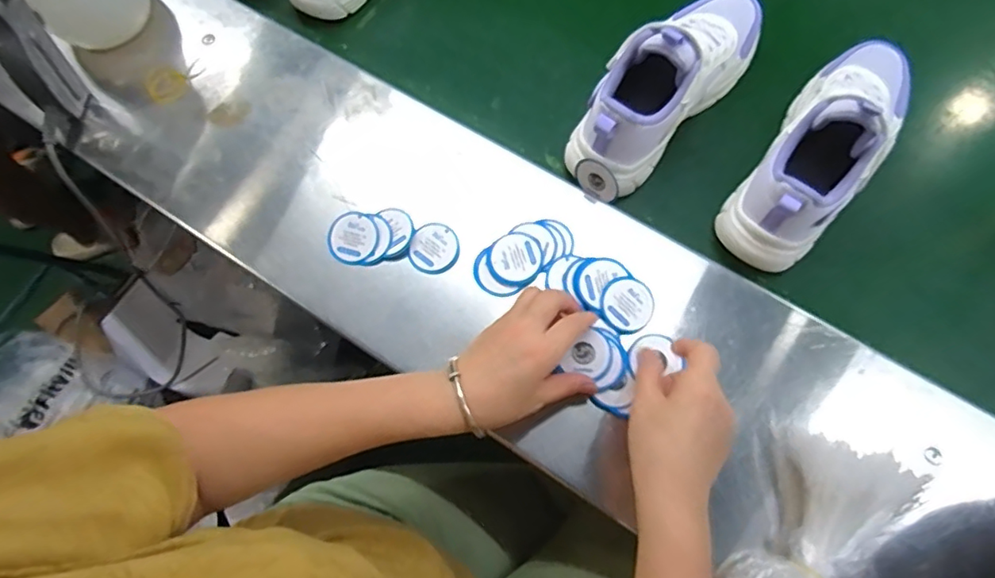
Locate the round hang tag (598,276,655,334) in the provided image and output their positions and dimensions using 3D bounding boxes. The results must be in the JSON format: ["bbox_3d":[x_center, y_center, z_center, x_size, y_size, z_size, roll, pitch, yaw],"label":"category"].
[{"bbox_3d":[0.113,0.014,0.488,0.048,0.004,0.050,2,78,-8],"label":"round hang tag"}]

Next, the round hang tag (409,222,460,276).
[{"bbox_3d":[-0.059,-0.038,0.517,0.047,0.004,0.047,-2,73,7],"label":"round hang tag"}]

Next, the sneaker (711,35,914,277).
[{"bbox_3d":[0.302,-0.133,0.493,0.090,0.120,0.247,40,80,14],"label":"sneaker"}]

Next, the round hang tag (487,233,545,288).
[{"bbox_3d":[0.017,-0.027,0.507,0.051,0.004,0.048,-2,73,7],"label":"round hang tag"}]

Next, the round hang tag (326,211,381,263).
[{"bbox_3d":[-0.135,-0.048,0.522,0.048,0.004,0.049,-1,78,4],"label":"round hang tag"}]

